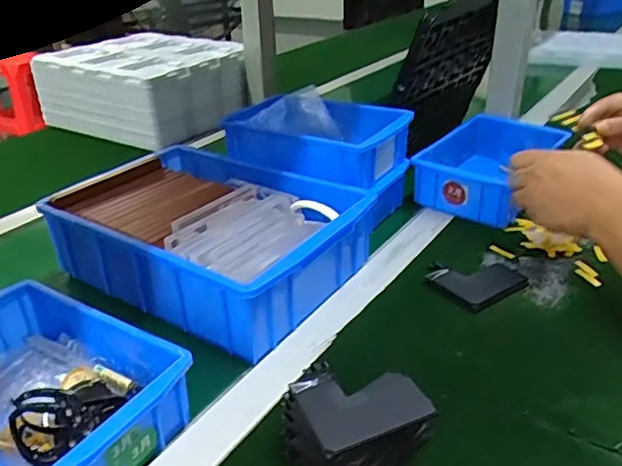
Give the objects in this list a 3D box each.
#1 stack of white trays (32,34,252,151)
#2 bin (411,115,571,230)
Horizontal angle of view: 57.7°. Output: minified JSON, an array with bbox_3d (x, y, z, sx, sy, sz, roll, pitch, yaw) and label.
[{"bbox_3d":[-0.310,-0.286,1.085,0.331,0.116,0.302,17,34,29],"label":"stack of white trays"},{"bbox_3d":[0.237,-0.088,0.760,0.149,0.069,0.203,20,36,32],"label":"bin"}]

